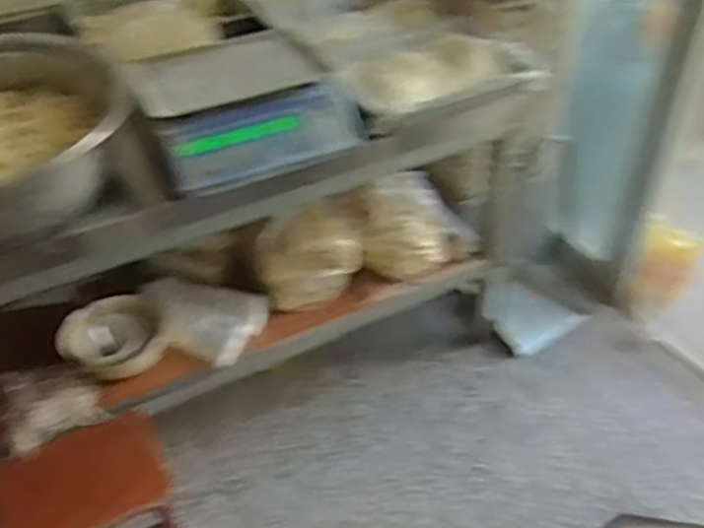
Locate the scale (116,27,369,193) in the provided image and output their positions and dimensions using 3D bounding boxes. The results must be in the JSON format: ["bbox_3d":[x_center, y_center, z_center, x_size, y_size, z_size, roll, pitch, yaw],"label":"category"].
[{"bbox_3d":[-0.183,-0.279,1.260,0.379,0.157,0.258,-16,43,-17],"label":"scale"}]

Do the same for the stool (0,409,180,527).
[{"bbox_3d":[-0.518,0.519,1.459,0.316,0.300,0.239,-23,46,-23],"label":"stool"}]

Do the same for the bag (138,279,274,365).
[{"bbox_3d":[-0.350,0.110,1.629,0.279,0.064,0.196,18,44,12],"label":"bag"}]

